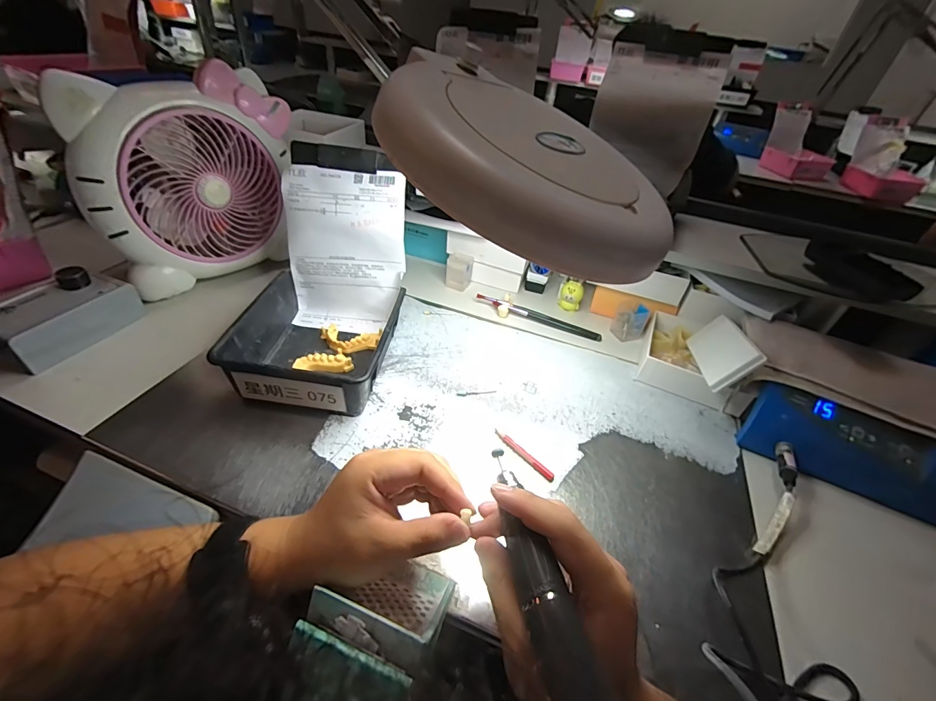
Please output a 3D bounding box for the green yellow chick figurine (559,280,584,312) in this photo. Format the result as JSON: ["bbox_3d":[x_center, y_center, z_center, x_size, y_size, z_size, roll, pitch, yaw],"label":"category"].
[{"bbox_3d":[0.159,-0.082,0.619,0.032,0.048,0.024,18,42,13],"label":"green yellow chick figurine"}]

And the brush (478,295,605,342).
[{"bbox_3d":[0.104,-0.050,0.597,0.190,0.018,0.017,17,43,12],"label":"brush"}]

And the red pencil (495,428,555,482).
[{"bbox_3d":[0.056,0.106,0.411,0.075,0.004,0.010,35,48,29],"label":"red pencil"}]

